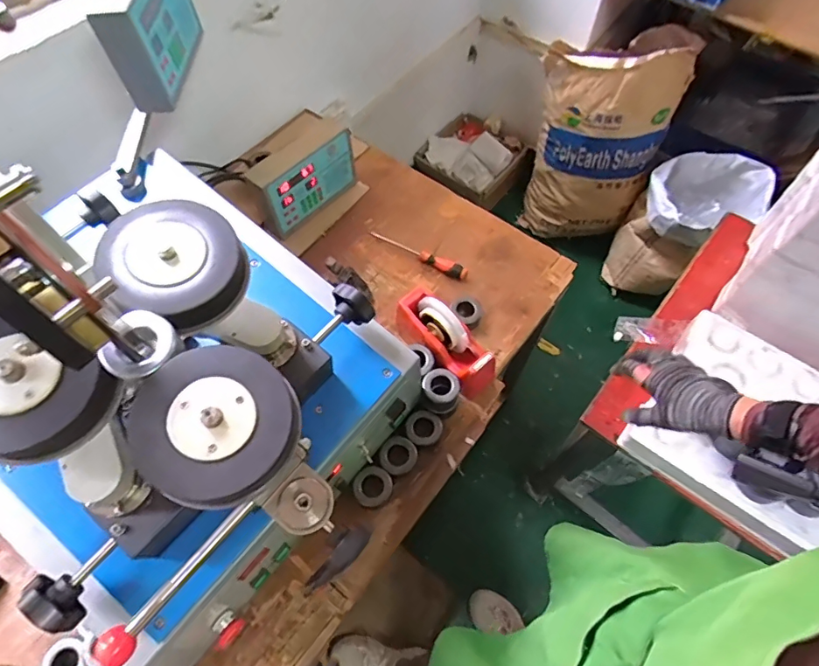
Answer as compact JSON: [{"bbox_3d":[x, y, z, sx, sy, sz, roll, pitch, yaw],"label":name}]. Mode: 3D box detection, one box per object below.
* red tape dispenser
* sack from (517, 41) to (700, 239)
[{"bbox_3d":[0.060,0.015,0.860,0.198,0.117,0.067,38,67,18],"label":"red tape dispenser"},{"bbox_3d":[0.599,-0.628,1.613,0.405,0.603,0.297,25,64,12],"label":"sack"}]

